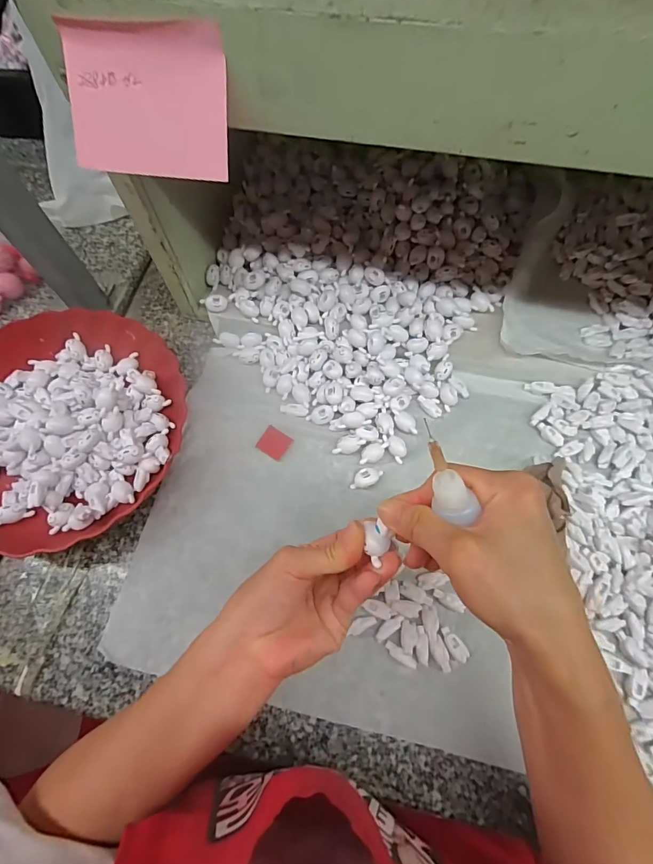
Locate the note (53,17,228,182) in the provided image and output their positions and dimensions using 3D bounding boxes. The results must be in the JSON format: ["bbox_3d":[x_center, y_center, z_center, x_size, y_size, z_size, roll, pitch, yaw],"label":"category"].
[{"bbox_3d":[-0.109,-0.198,0.249,0.101,0.070,0.006,10,32,8],"label":"note"}]

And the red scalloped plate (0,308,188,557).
[{"bbox_3d":[-0.263,-0.011,0.406,0.235,0.053,0.226,-1,69,2],"label":"red scalloped plate"}]

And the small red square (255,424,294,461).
[{"bbox_3d":[-0.053,0.011,0.419,0.029,0.007,0.027,29,73,13],"label":"small red square"}]

